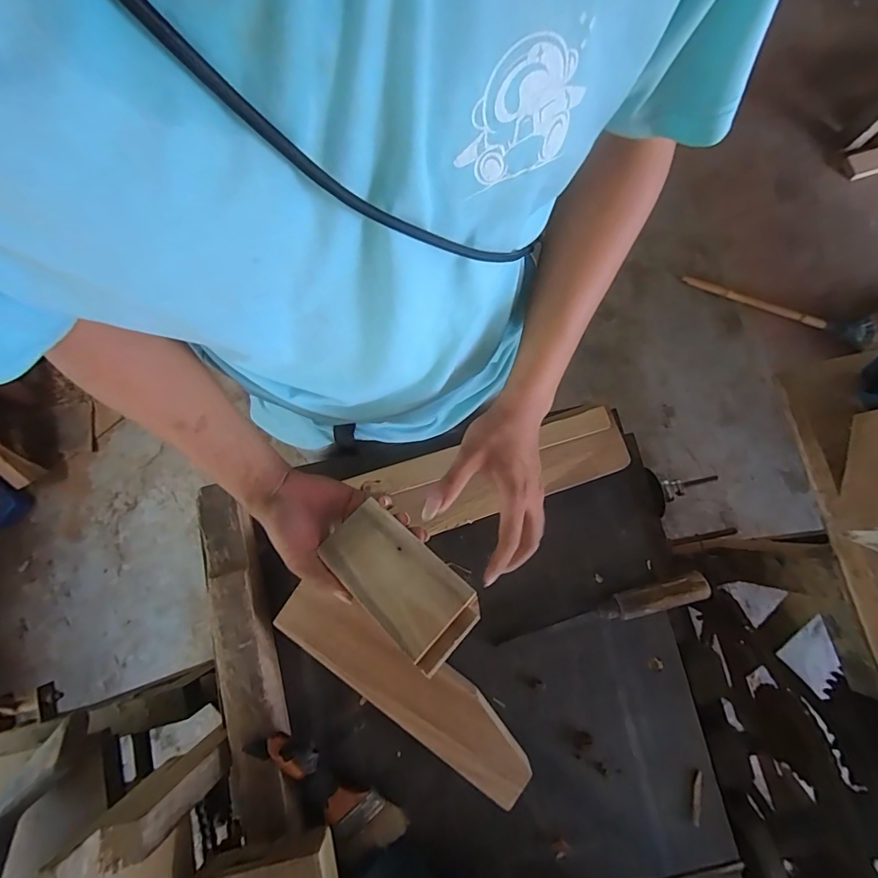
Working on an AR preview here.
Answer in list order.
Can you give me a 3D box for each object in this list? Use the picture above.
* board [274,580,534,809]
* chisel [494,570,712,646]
[{"bbox_3d":[-0.034,0.275,0.512,0.330,0.059,0.079,36,82,7],"label":"board"},{"bbox_3d":[0.193,0.205,0.530,0.249,0.030,0.031,-15,80,-2],"label":"chisel"}]

